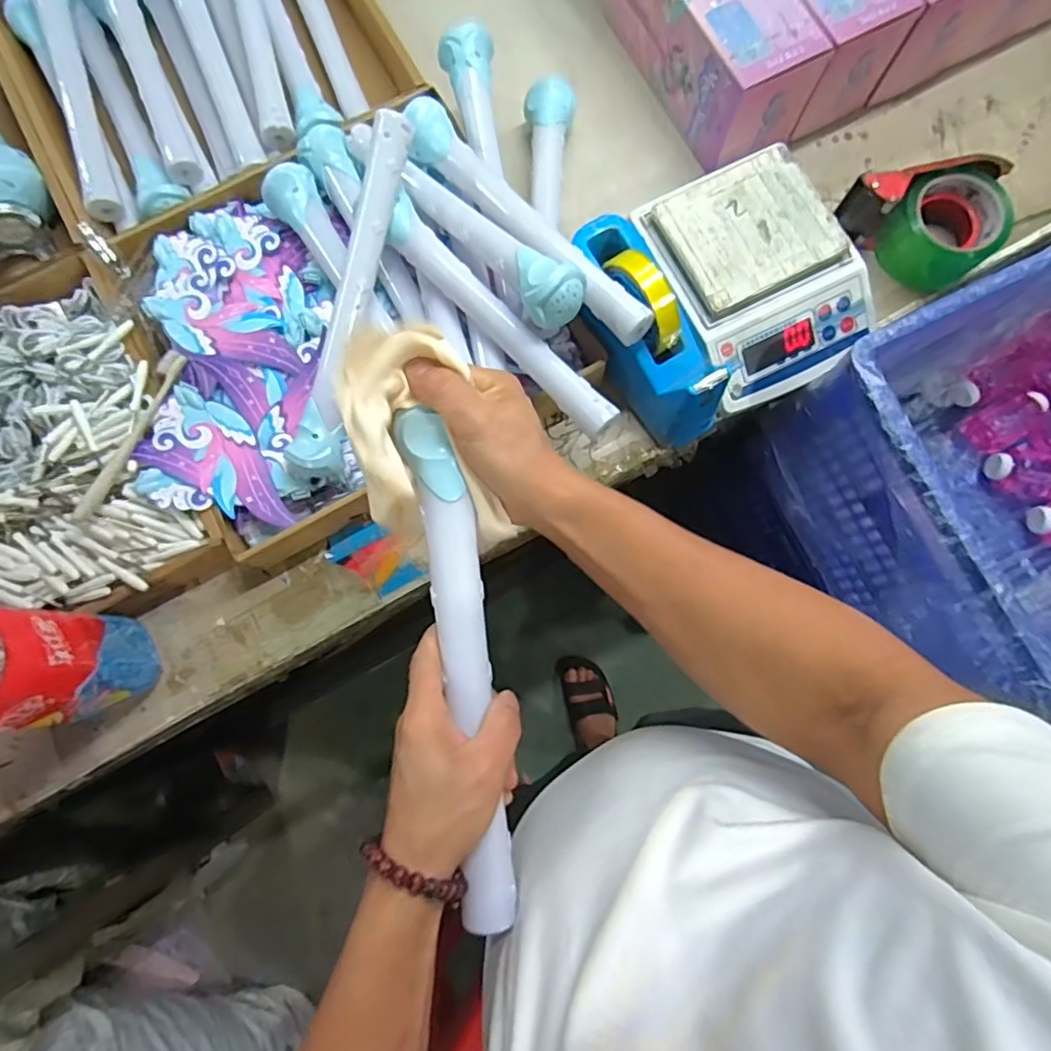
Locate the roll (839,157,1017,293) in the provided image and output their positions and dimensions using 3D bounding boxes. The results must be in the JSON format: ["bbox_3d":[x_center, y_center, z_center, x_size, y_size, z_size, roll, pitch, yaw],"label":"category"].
[{"bbox_3d":[0.405,-0.312,0.597,0.115,0.064,0.137,-42,83,-7],"label":"roll"}]

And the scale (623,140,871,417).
[{"bbox_3d":[0.221,-0.242,0.580,0.175,0.068,0.224,-31,81,-5],"label":"scale"}]

